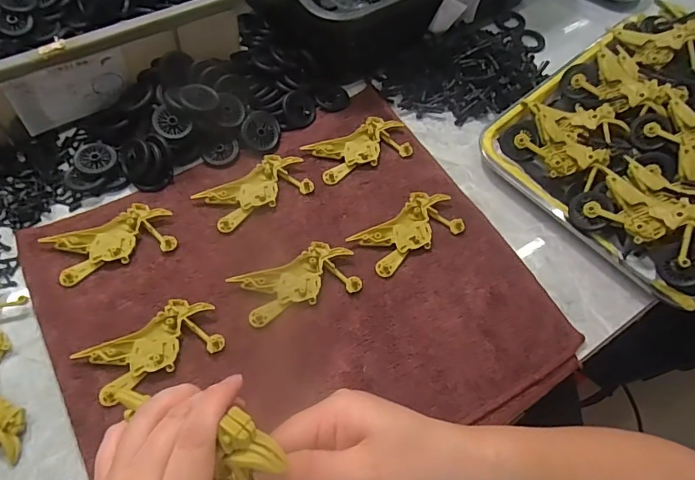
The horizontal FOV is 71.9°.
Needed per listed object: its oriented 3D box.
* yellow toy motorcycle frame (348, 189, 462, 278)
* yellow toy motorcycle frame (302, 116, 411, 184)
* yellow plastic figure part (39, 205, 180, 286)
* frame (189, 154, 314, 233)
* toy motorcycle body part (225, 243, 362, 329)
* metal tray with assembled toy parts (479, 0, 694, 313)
[{"bbox_3d":[0.055,-0.008,0.445,0.101,0.011,0.051,-28,66,-18],"label":"yellow toy motorcycle frame"},{"bbox_3d":[0.011,-0.093,0.488,0.103,0.013,0.050,-21,64,-15],"label":"yellow toy motorcycle frame"},{"bbox_3d":[-0.206,0.002,0.422,0.099,0.013,0.049,-21,64,-15],"label":"yellow plastic figure part"},{"bbox_3d":[-0.087,-0.047,0.458,0.101,0.011,0.051,-28,66,-18],"label":"frame"},{"bbox_3d":[-0.043,0.036,0.414,0.101,0.010,0.050,-18,64,-14],"label":"toy motorcycle body part"},{"bbox_3d":[0.334,-0.119,0.496,0.340,0.067,0.251,-37,69,-22],"label":"metal tray with assembled toy parts"}]

